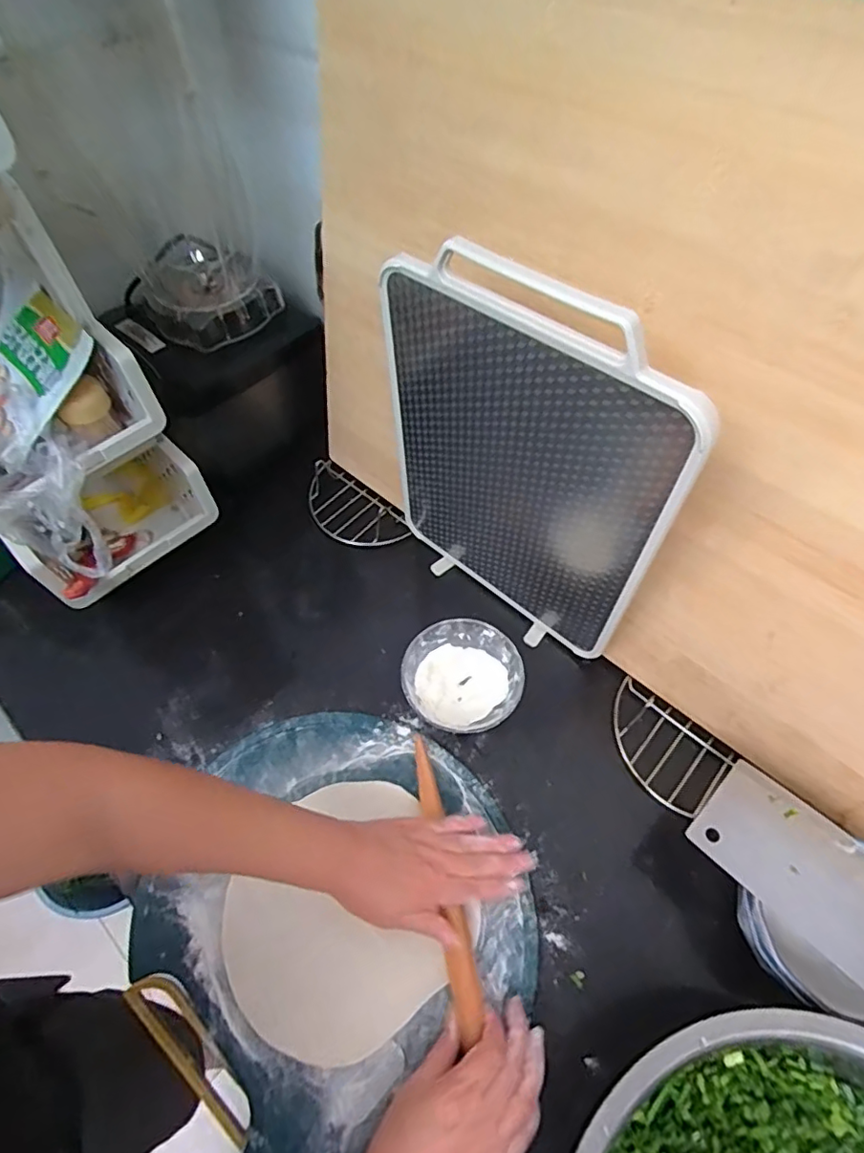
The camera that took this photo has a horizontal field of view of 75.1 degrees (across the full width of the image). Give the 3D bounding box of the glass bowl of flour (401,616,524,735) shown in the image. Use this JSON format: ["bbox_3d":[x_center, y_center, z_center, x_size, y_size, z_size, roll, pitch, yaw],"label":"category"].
[{"bbox_3d":[0.032,0.110,0.595,0.118,0.052,0.115,-1,57,1],"label":"glass bowl of flour"}]

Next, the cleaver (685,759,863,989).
[{"bbox_3d":[0.333,0.262,0.406,0.086,0.028,0.278,-38,64,-21],"label":"cleaver"}]

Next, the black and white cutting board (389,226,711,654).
[{"bbox_3d":[0.070,-0.088,0.512,0.283,0.379,0.024,37,65,22],"label":"black and white cutting board"}]

